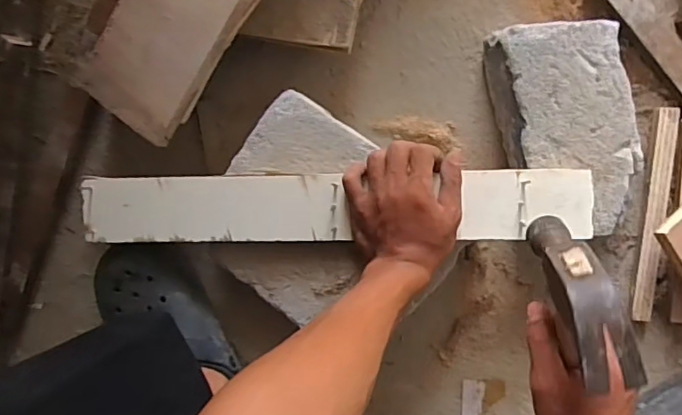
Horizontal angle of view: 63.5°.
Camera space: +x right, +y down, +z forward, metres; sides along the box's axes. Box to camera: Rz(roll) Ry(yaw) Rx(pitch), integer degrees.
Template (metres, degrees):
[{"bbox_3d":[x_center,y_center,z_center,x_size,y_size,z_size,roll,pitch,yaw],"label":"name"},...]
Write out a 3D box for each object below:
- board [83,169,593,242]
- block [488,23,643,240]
[{"bbox_3d":[-0.017,0.000,0.544,0.497,0.013,0.066,-1,95,8],"label":"board"},{"bbox_3d":[0.227,-0.080,0.557,0.119,0.071,0.213,-14,93,8],"label":"block"}]

